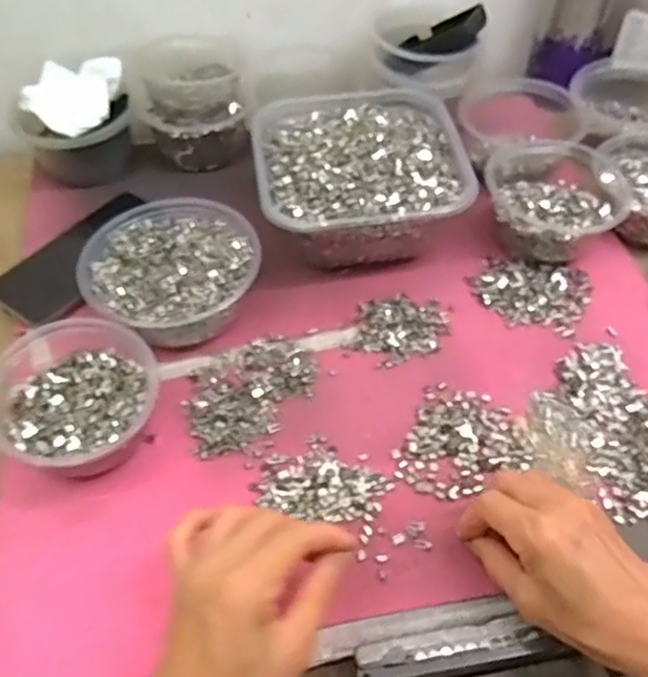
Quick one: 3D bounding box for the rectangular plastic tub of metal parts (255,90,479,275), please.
[{"bbox_3d":[0.029,-0.141,0.598,0.175,0.082,0.181,-9,52,-6],"label":"rectangular plastic tub of metal parts"}]

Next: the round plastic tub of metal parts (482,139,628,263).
[{"bbox_3d":[0.200,-0.120,0.590,0.113,0.060,0.123,-1,51,1],"label":"round plastic tub of metal parts"}]

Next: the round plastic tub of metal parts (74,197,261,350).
[{"bbox_3d":[-0.122,-0.049,0.544,0.133,0.057,0.129,-1,51,1],"label":"round plastic tub of metal parts"}]

